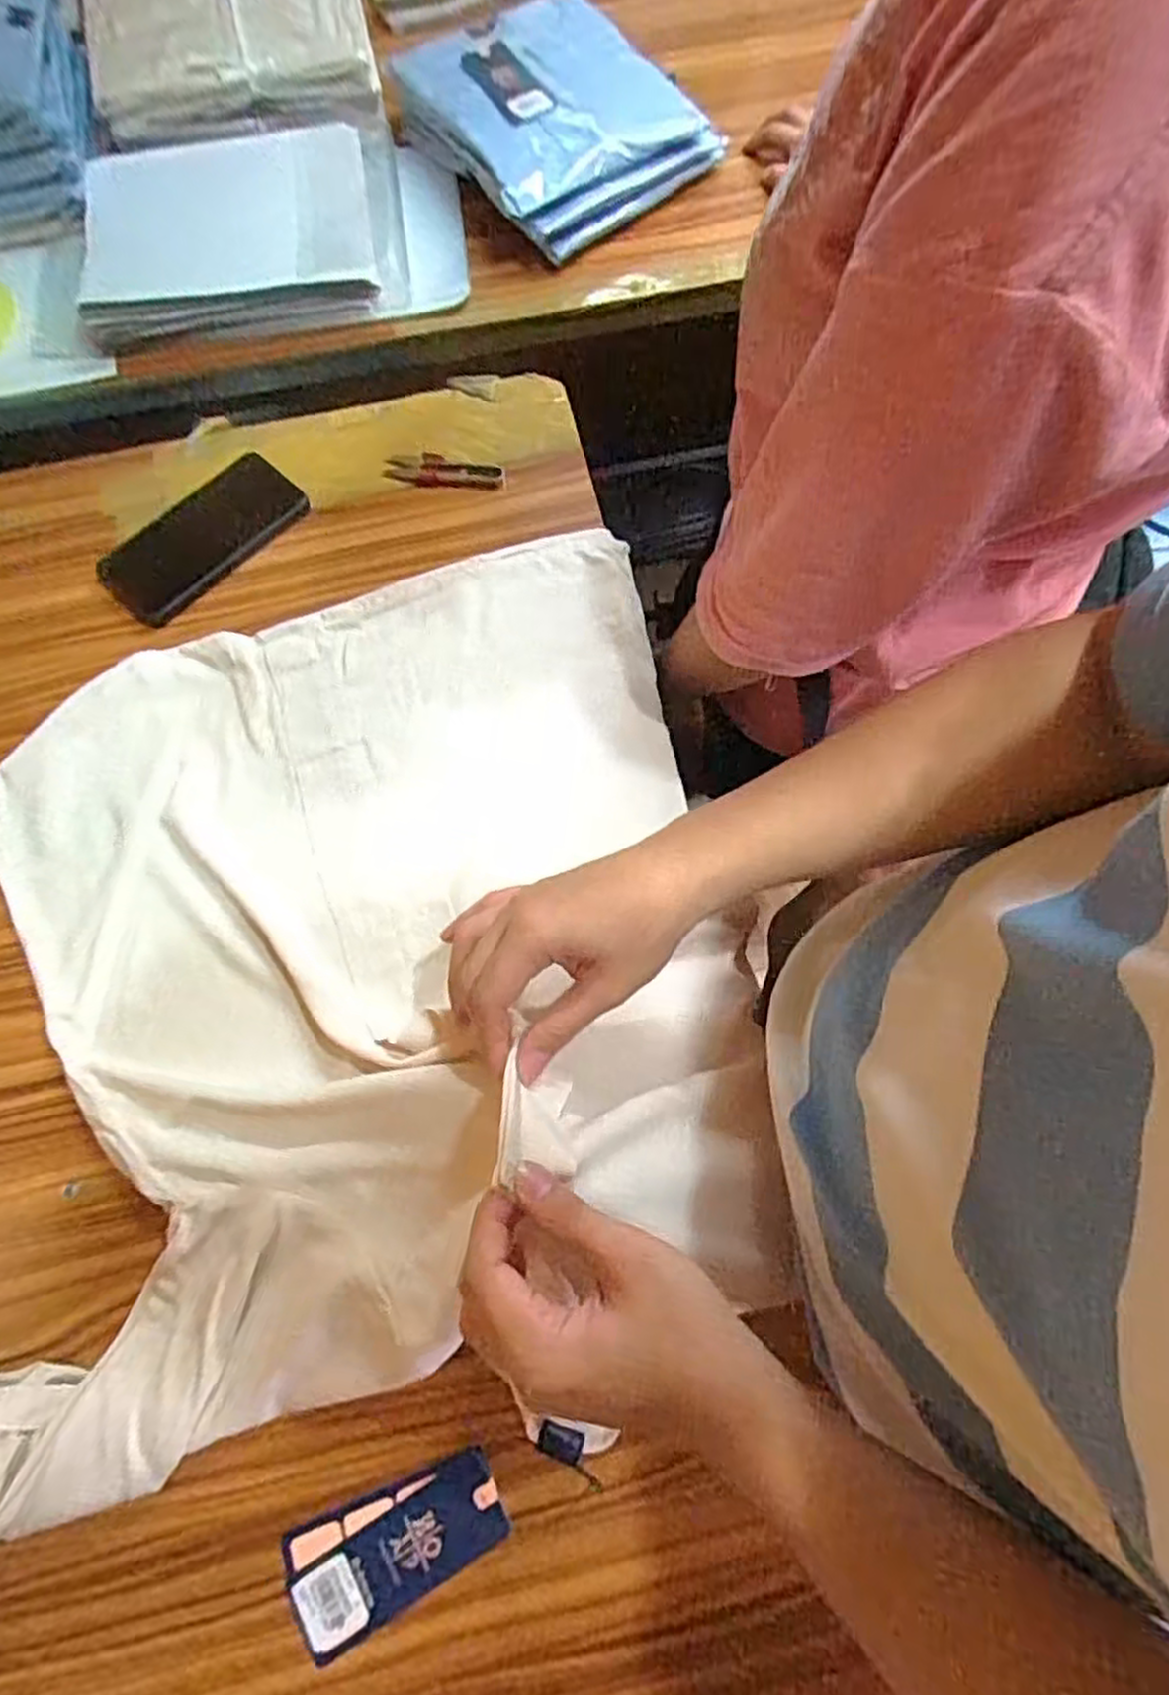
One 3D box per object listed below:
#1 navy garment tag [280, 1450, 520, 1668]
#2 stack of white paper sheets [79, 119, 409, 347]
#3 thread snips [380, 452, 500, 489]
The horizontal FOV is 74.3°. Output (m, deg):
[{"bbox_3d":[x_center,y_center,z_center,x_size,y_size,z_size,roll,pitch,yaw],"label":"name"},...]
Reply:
[{"bbox_3d":[-0.104,0.379,0.423,0.117,0.004,0.056,-28,73,-9],"label":"navy garment tag"},{"bbox_3d":[-0.320,-0.573,0.706,0.303,0.042,0.222,-12,76,-3],"label":"stack of white paper sheets"},{"bbox_3d":[-0.122,-0.322,0.663,0.099,0.008,0.029,11,71,4],"label":"thread snips"}]

